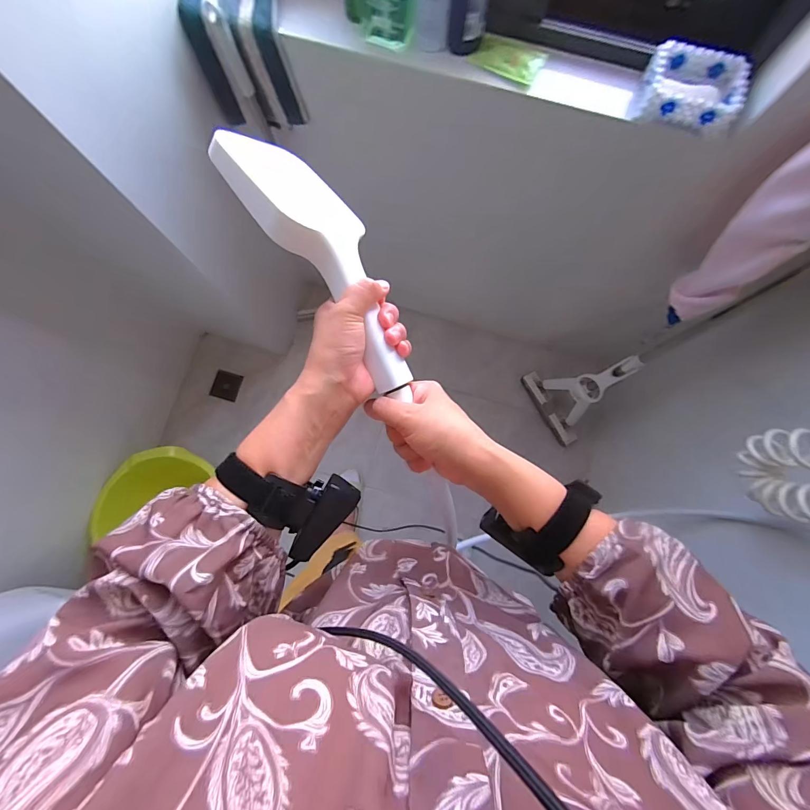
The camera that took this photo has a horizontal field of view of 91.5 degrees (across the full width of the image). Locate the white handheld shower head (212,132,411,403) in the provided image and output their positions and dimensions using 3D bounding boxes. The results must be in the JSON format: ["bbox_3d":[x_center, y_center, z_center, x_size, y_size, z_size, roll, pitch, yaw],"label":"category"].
[{"bbox_3d":[-0.063,-0.116,0.332,0.253,0.103,0.049,52,128,3],"label":"white handheld shower head"}]

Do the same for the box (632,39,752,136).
[{"bbox_3d":[0.397,-0.436,0.544,0.132,0.046,0.098,18,83,4],"label":"box"}]

